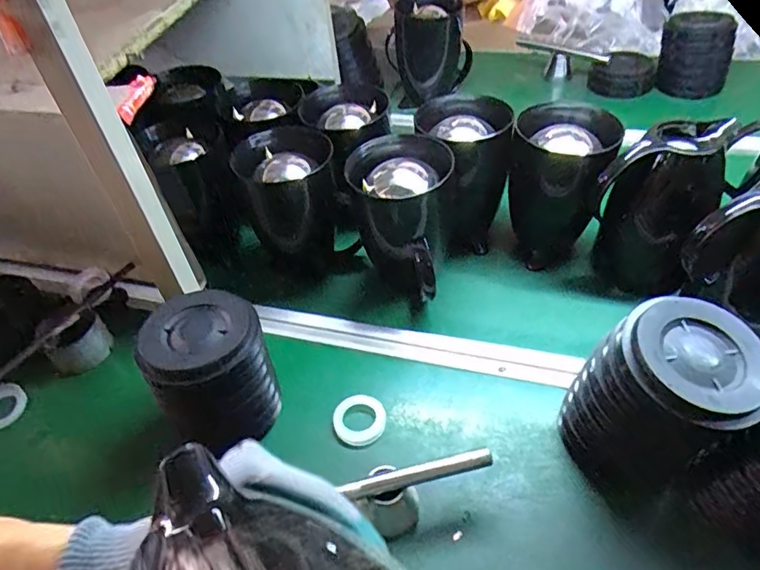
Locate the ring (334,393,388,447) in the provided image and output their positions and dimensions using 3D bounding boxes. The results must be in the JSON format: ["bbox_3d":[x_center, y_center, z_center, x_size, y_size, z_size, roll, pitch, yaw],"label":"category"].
[{"bbox_3d":[-0.023,0.149,0.603,0.057,0.011,0.058,-3,44,3],"label":"ring"}]

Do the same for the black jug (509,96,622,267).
[{"bbox_3d":[0.240,-0.131,0.732,0.125,0.185,0.117,7,46,13],"label":"black jug"}]

